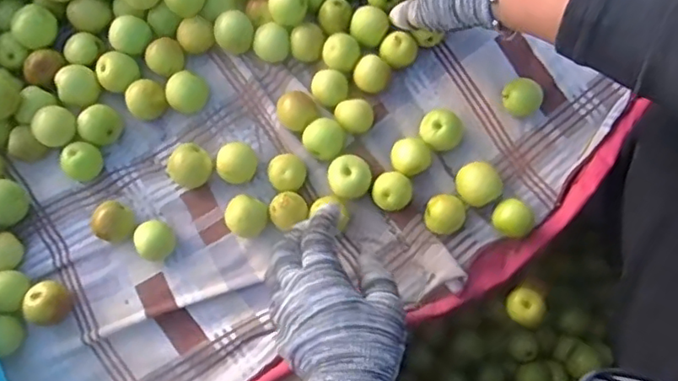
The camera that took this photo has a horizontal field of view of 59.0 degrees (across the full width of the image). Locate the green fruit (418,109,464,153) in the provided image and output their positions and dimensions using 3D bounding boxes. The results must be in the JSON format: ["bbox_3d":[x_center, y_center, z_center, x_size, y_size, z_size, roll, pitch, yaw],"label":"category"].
[{"bbox_3d":[0.085,-0.051,0.489,0.033,0.027,0.035,32,78,7],"label":"green fruit"}]

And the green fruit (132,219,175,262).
[{"bbox_3d":[-0.145,0.040,0.474,0.030,0.024,0.030,0,77,0],"label":"green fruit"}]

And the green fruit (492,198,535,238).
[{"bbox_3d":[0.137,0.023,0.474,0.025,0.025,0.030,-42,80,-9],"label":"green fruit"}]

